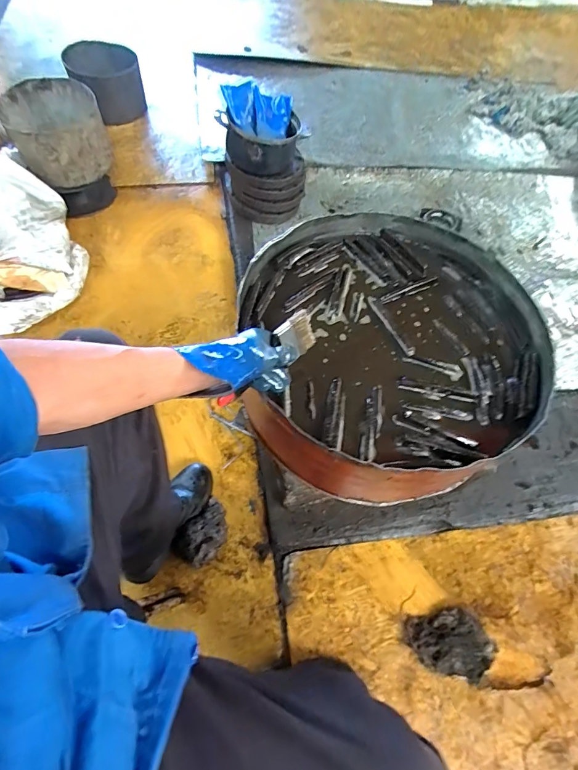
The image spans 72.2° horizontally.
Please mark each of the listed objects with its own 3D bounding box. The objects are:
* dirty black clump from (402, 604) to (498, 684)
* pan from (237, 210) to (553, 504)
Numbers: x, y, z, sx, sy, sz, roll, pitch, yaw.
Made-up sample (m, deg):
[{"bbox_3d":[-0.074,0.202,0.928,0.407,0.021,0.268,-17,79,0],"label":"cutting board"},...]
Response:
[{"bbox_3d":[0.346,0.560,0.848,0.167,0.049,0.135,-10,64,-8],"label":"dirty black clump"},{"bbox_3d":[0.197,-0.083,0.801,0.561,0.166,0.579,3,61,-5],"label":"pan"}]

